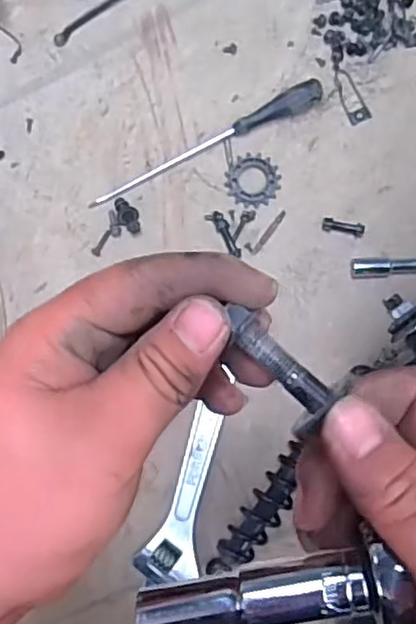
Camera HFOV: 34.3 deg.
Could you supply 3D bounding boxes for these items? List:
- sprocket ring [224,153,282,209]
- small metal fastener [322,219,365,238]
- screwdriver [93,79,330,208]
[{"bbox_3d":[0.055,-0.159,0.815,0.064,0.005,0.061,0,84,3],"label":"sprocket ring"},{"bbox_3d":[0.161,-0.101,0.800,0.049,0.009,0.018,10,85,4],"label":"small metal fastener"},{"bbox_3d":[-0.006,-0.208,0.810,0.304,0.025,0.035,-24,83,1],"label":"screwdriver"}]

